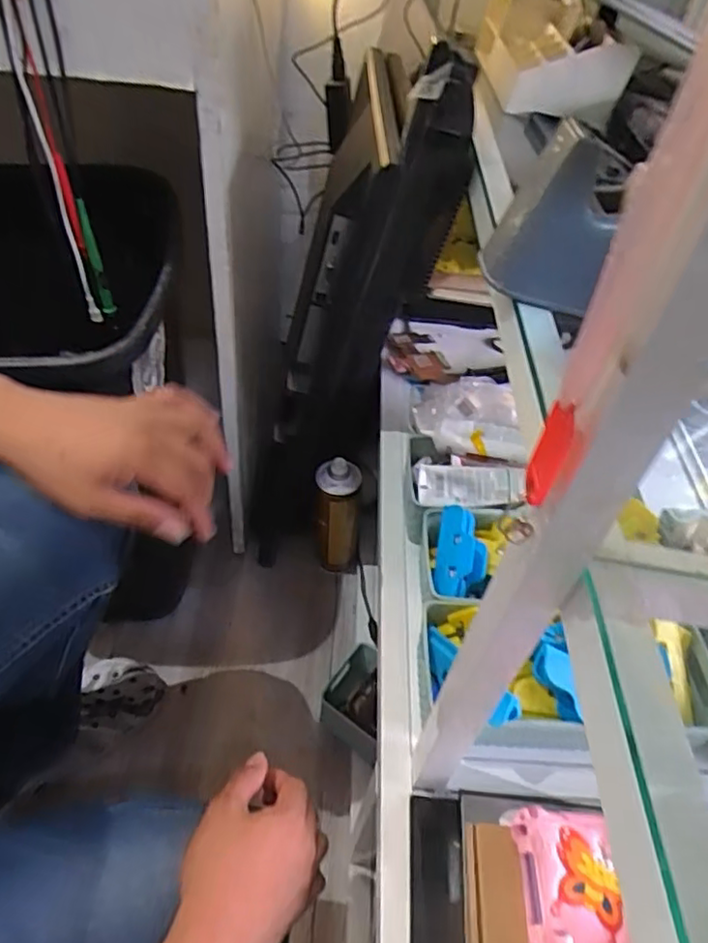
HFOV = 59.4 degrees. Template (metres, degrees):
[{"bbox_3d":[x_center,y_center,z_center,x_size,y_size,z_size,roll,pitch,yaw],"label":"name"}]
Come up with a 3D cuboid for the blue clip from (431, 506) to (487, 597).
[{"bbox_3d":[0.098,0.074,0.575,0.046,0.020,0.084,-6,67,26],"label":"blue clip"}]

